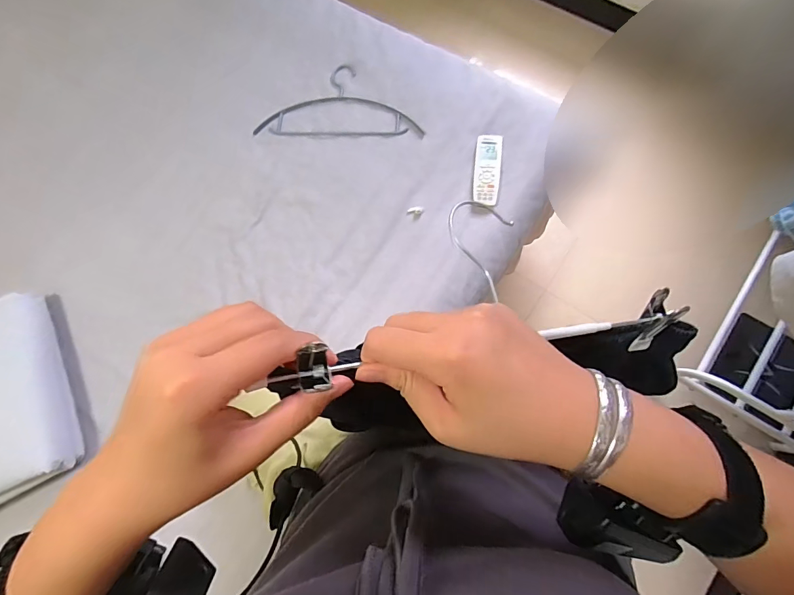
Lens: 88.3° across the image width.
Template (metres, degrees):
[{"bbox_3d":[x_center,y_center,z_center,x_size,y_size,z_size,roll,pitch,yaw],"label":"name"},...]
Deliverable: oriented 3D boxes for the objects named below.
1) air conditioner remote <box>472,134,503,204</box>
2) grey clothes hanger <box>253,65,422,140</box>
[{"bbox_3d":[0.191,-0.271,0.859,0.054,0.019,0.159,6,78,6],"label":"air conditioner remote"},{"bbox_3d":[-0.125,-0.451,0.942,0.387,0.012,0.185,4,76,9],"label":"grey clothes hanger"}]

